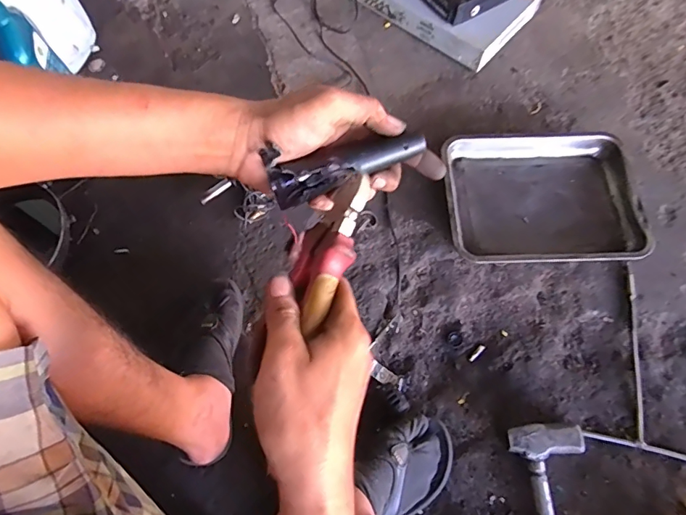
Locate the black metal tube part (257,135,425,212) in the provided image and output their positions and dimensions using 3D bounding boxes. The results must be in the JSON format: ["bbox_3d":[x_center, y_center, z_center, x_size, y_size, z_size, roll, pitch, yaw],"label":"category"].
[{"bbox_3d":[0.005,-0.077,0.357,0.126,0.038,0.031,-20,69,-7],"label":"black metal tube part"}]

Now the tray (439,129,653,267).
[{"bbox_3d":[0.365,-0.114,0.842,0.349,0.045,0.267,-1,68,1],"label":"tray"}]

